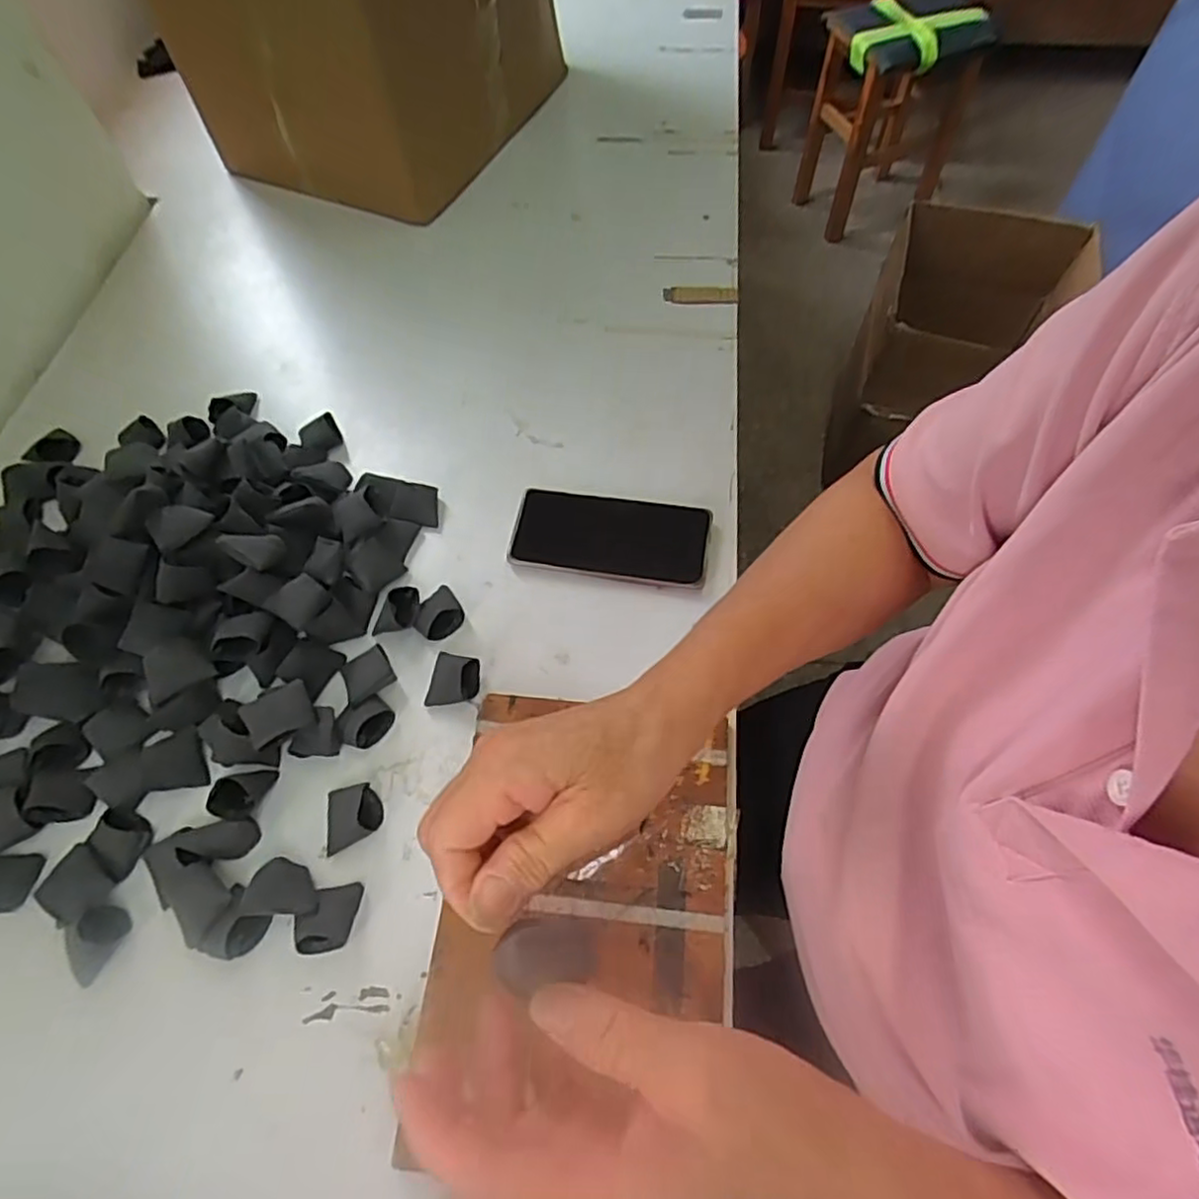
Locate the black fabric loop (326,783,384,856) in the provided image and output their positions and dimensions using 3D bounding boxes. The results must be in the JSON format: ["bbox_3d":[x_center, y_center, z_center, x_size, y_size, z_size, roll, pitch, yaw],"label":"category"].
[{"bbox_3d":[-0.168,0.145,0.451,0.038,0.019,0.041,-8,63,-2],"label":"black fabric loop"}]

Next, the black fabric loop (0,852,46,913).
[{"bbox_3d":[-0.396,0.186,0.442,0.033,0.015,0.036,3,63,4],"label":"black fabric loop"}]

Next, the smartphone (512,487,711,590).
[{"bbox_3d":[0.010,-0.055,0.552,0.158,0.015,0.078,8,61,7],"label":"smartphone"}]

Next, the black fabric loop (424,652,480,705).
[{"bbox_3d":[-0.109,0.059,0.498,0.036,0.016,0.040,8,63,6],"label":"black fabric loop"}]

